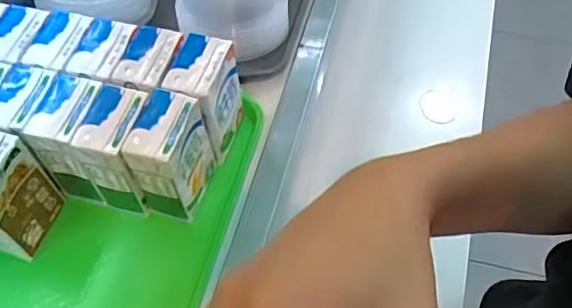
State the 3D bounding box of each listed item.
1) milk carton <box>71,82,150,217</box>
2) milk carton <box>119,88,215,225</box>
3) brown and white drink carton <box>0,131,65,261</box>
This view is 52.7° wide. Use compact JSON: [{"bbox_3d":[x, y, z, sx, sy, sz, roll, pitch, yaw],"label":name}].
[{"bbox_3d":[-0.138,-0.001,0.501,0.042,0.102,0.067,12,59,10],"label":"milk carton"},{"bbox_3d":[-0.096,0.002,0.494,0.042,0.099,0.067,13,59,10],"label":"milk carton"},{"bbox_3d":[-0.236,0.036,0.483,0.042,0.102,0.069,18,60,13],"label":"brown and white drink carton"}]

